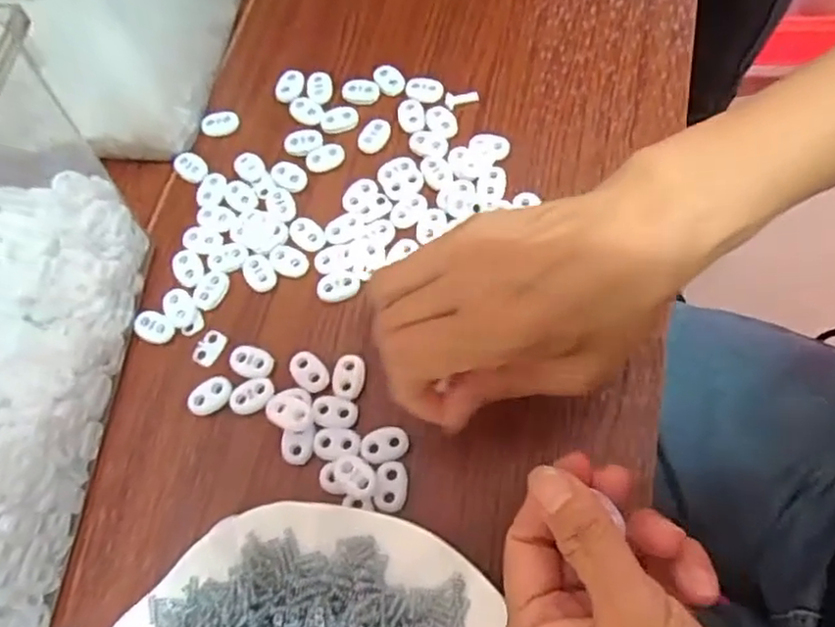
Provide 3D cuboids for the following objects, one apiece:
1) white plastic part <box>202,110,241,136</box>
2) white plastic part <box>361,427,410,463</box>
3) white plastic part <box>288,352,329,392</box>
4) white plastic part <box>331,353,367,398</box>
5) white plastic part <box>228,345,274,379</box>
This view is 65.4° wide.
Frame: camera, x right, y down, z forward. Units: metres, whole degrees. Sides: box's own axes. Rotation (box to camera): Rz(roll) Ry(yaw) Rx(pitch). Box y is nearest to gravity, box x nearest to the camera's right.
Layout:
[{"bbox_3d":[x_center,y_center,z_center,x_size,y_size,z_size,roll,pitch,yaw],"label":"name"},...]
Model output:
[{"bbox_3d":[-0.121,-0.117,0.398,0.023,0.008,0.013,-14,66,0],"label":"white plastic part"},{"bbox_3d":[-0.015,0.061,0.306,0.022,0.004,0.016,-16,66,-1],"label":"white plastic part"},{"bbox_3d":[-0.054,0.029,0.325,0.015,0.004,0.023,-40,69,-11],"label":"white plastic part"},{"bbox_3d":[-0.034,0.031,0.322,0.015,0.004,0.022,3,67,7],"label":"white plastic part"},{"bbox_3d":[-0.085,0.024,0.331,0.023,0.004,0.015,19,70,13],"label":"white plastic part"}]

